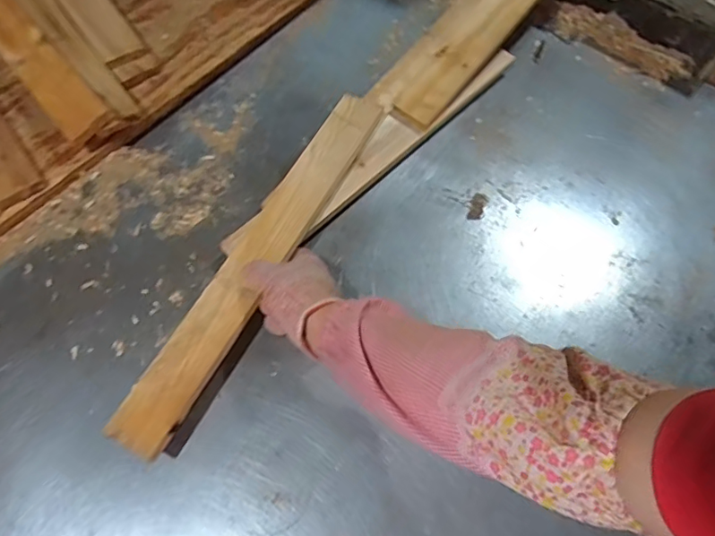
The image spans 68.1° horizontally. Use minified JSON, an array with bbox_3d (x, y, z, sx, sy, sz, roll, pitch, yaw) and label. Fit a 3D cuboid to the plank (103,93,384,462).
[{"bbox_3d":[-0.105,-0.021,0.592,0.063,0.020,0.468,26,66,10],"label":"plank"}]

